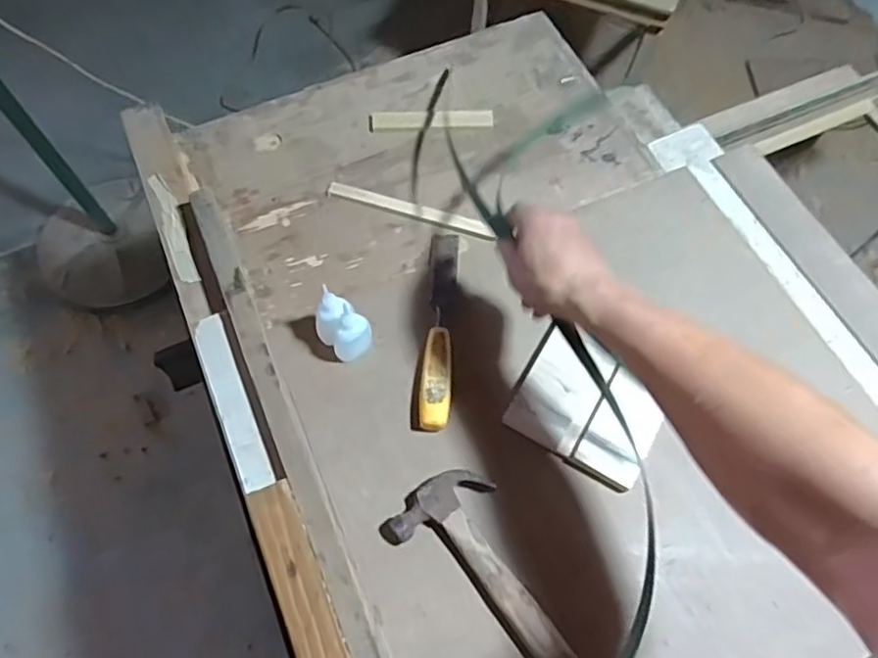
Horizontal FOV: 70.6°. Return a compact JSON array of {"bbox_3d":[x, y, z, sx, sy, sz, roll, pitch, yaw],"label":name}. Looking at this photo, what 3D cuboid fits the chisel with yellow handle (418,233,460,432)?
[{"bbox_3d":[0.002,-0.009,0.670,0.032,0.018,0.240,5,65,-1],"label":"chisel with yellow handle"}]

